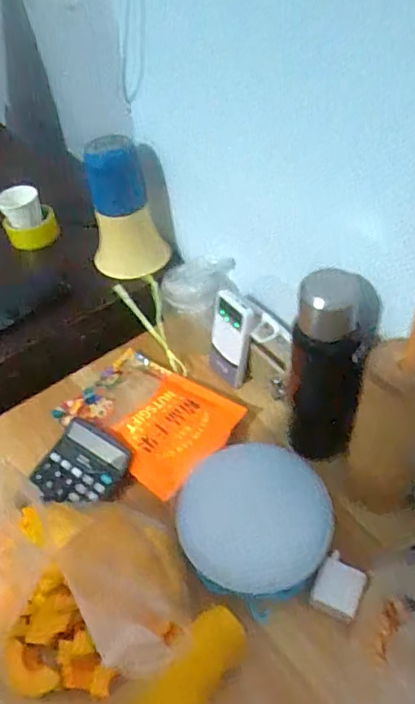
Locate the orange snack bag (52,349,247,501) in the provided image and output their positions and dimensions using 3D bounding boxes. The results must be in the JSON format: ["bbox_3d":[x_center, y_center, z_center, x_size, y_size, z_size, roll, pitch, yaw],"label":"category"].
[{"bbox_3d":[-0.086,0.084,0.773,0.242,0.033,0.170,29,57,28],"label":"orange snack bag"}]

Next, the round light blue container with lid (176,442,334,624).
[{"bbox_3d":[0.053,0.197,0.636,0.176,0.059,0.167,-3,50,3],"label":"round light blue container with lid"}]

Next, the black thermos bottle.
[{"bbox_3d":[0.143,0.035,0.650,0.086,0.292,0.076,7,49,13],"label":"black thermos bottle"}]

